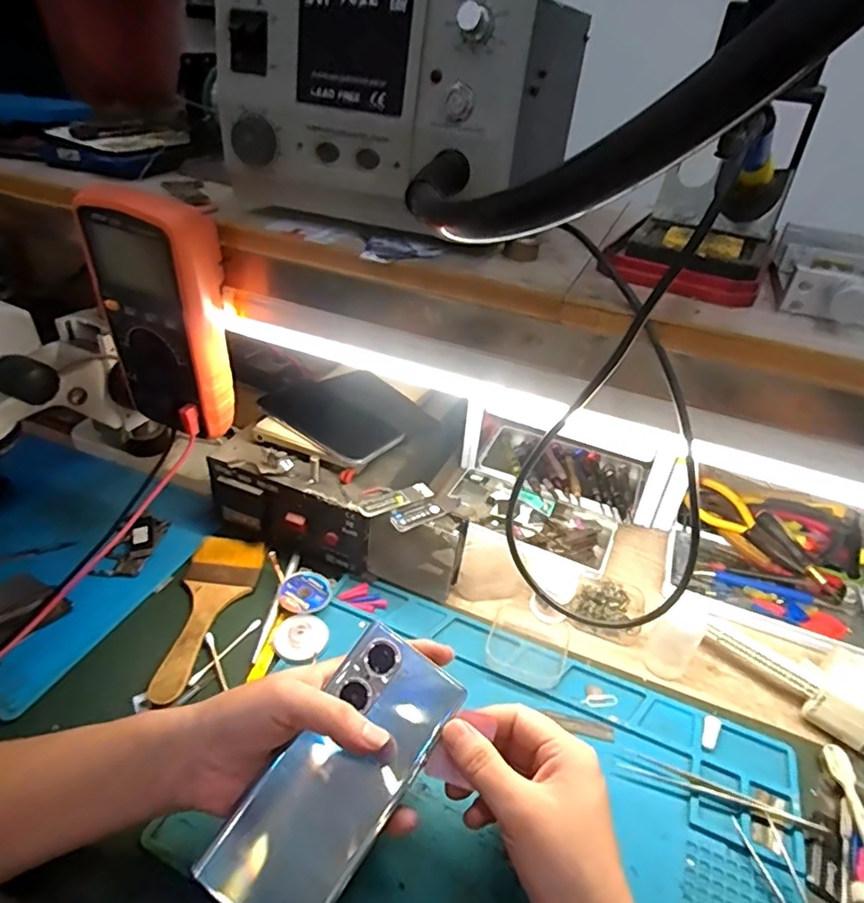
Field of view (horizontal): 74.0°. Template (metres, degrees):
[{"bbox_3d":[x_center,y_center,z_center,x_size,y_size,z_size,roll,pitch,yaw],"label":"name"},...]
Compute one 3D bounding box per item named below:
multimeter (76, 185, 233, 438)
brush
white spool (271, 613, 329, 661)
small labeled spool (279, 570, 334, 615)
[{"bbox_3d":[-0.195,-0.094,0.418,0.085,0.167,0.045,16,36,14],"label":"multimeter"},{"bbox_3d":[-0.187,0.133,0.481,0.060,0.009,0.157,3,35,-4],"label":"brush"},{"bbox_3d":[-0.106,0.150,0.466,0.039,0.007,0.047,36,32,14],"label":"white spool"},{"bbox_3d":[-0.109,0.124,0.500,0.043,0.011,0.044,4,35,-3],"label":"small labeled spool"}]

